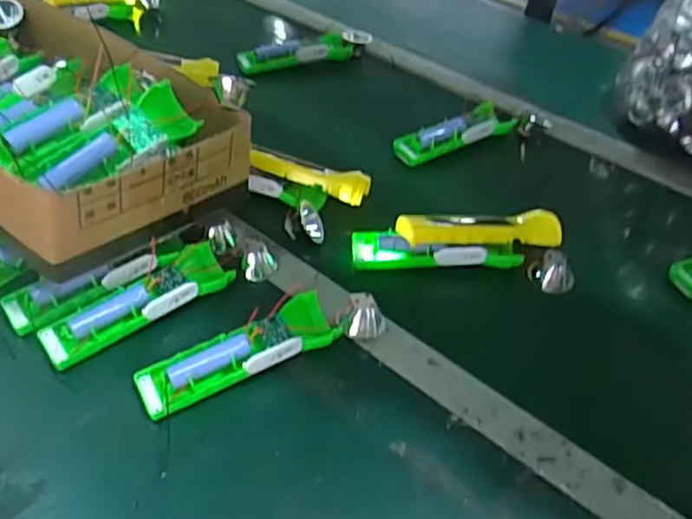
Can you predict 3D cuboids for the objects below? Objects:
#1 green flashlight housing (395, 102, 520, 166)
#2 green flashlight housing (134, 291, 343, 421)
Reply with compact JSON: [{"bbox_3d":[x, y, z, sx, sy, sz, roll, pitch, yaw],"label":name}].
[{"bbox_3d":[0.142,-0.165,0.797,0.180,0.031,0.045,-25,51,-27],"label":"green flashlight housing"},{"bbox_3d":[-0.084,0.078,0.511,0.164,0.030,0.051,-23,50,-26],"label":"green flashlight housing"}]

